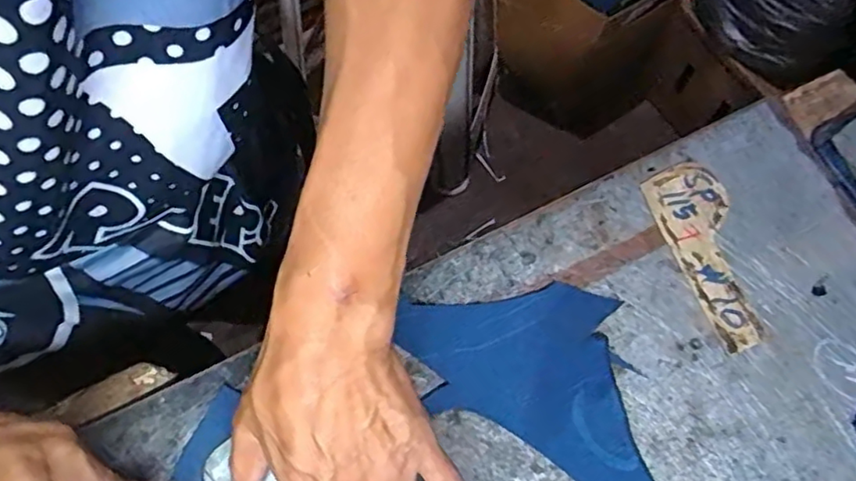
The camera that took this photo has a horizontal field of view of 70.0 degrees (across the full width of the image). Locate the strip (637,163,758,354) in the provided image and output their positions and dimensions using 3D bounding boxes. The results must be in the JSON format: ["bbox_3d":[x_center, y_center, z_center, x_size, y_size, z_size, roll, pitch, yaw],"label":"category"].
[{"bbox_3d":[0.194,0.007,0.415,0.053,0.005,0.128,-20,73,-8],"label":"strip"}]

